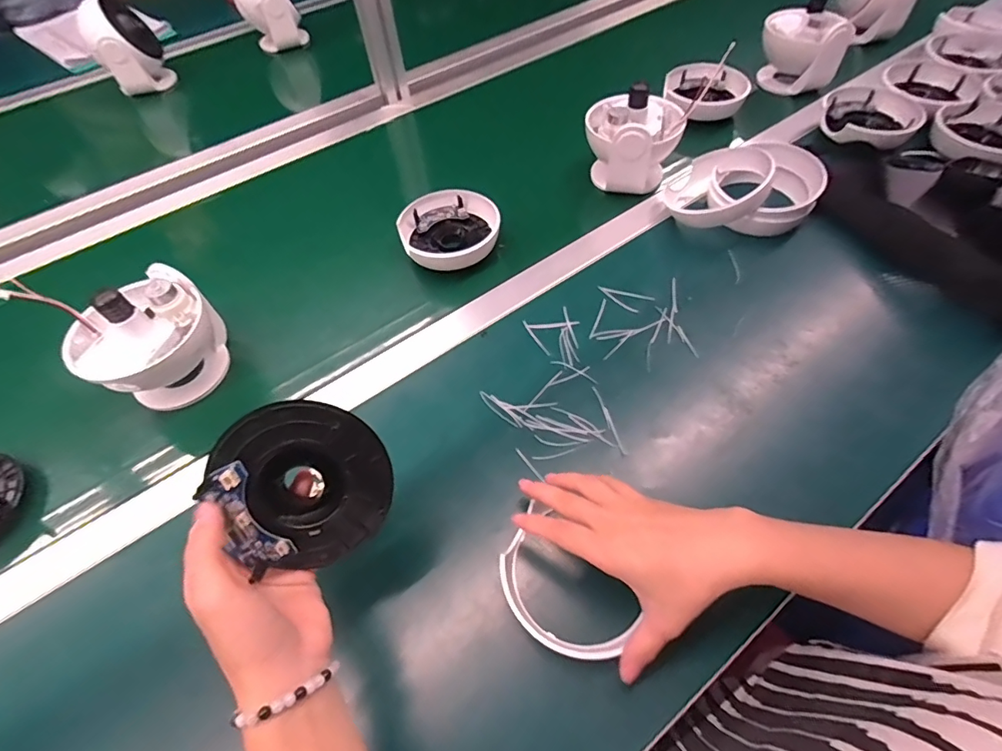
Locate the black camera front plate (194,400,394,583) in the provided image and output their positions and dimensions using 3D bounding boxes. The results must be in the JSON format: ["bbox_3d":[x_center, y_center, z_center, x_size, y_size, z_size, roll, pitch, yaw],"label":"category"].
[{"bbox_3d":[-0.116,0.064,0.286,0.094,0.016,0.097,-1,95,-16],"label":"black camera front plate"}]

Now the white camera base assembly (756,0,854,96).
[{"bbox_3d":[0.430,-0.465,0.694,0.113,0.102,0.062,23,59,16],"label":"white camera base assembly"}]

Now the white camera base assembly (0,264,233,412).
[{"bbox_3d":[-0.345,-0.040,0.466,0.137,0.117,0.121,23,59,16],"label":"white camera base assembly"}]

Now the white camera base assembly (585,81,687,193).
[{"bbox_3d":[0.160,-0.291,0.593,0.111,0.111,0.107,13,57,10],"label":"white camera base assembly"}]

